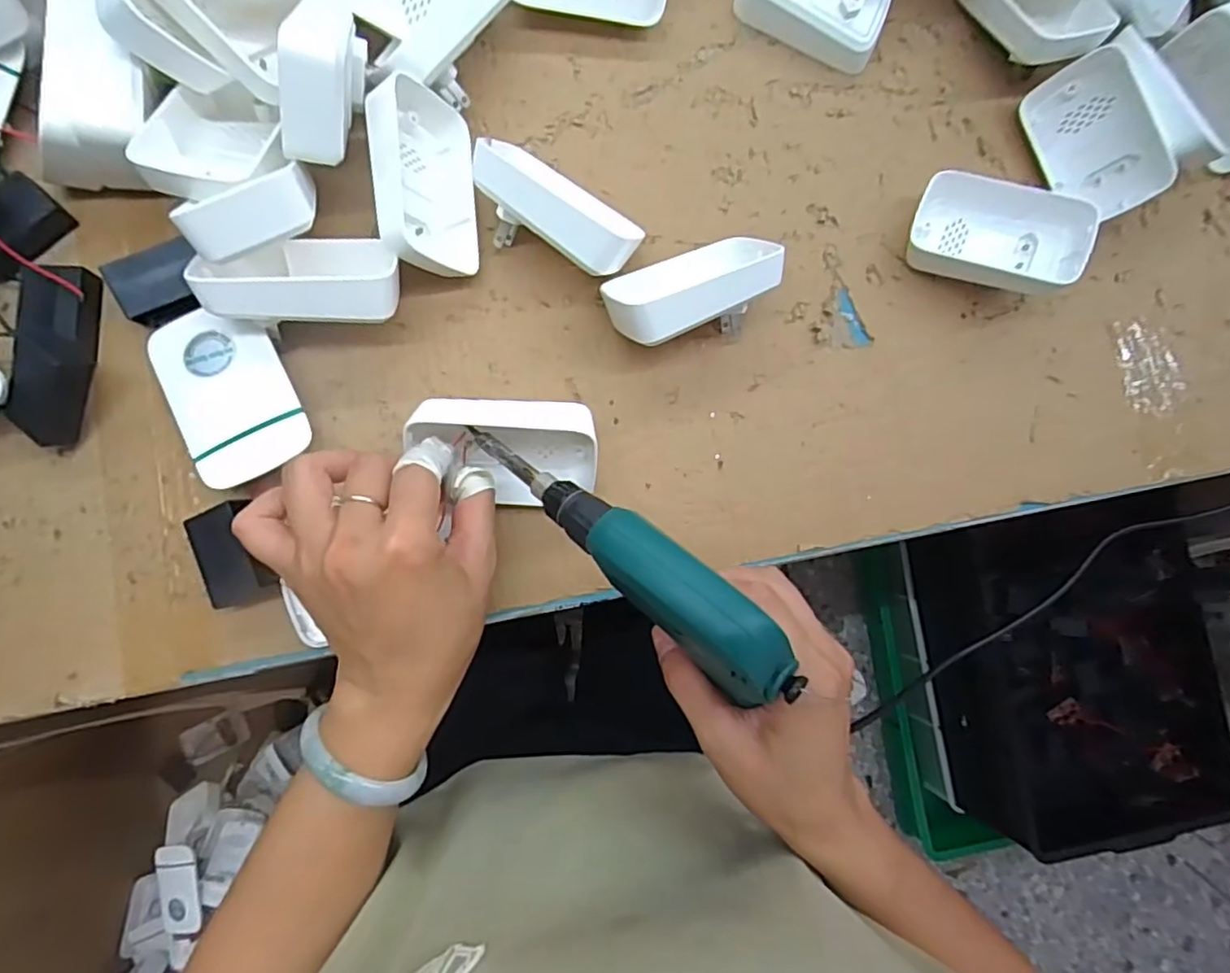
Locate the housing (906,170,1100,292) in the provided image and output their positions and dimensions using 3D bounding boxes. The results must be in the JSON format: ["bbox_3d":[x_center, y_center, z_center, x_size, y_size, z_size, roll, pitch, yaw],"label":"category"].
[{"bbox_3d":[0.234,-0.156,0.390,0.095,0.020,0.061,21,98,18],"label":"housing"}]

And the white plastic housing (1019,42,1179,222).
[{"bbox_3d":[0.304,-0.218,0.404,0.028,0.056,0.095,-26,89,-38],"label":"white plastic housing"}]

